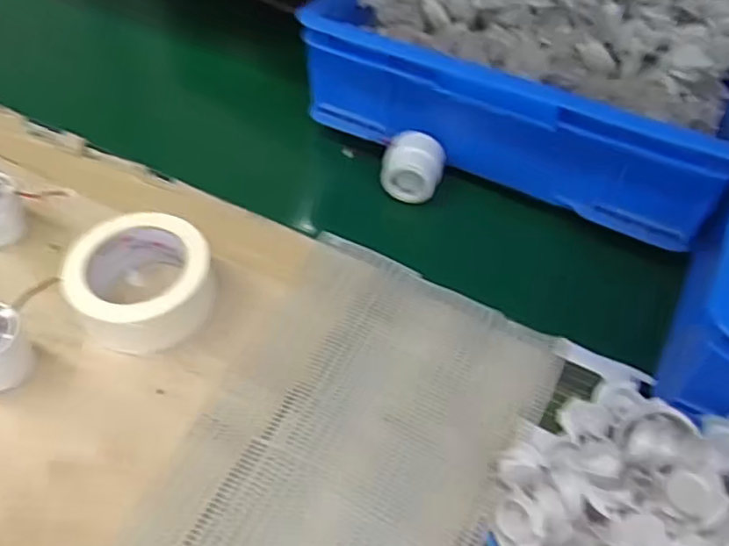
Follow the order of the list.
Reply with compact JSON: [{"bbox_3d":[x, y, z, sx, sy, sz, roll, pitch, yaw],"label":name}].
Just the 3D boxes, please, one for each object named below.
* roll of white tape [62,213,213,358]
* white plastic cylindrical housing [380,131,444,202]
[{"bbox_3d":[-0.179,0.006,0.495,0.105,0.046,0.100,2,51,-2],"label":"roll of white tape"},{"bbox_3d":[0.048,-0.106,0.603,0.057,0.056,0.045,13,52,7],"label":"white plastic cylindrical housing"}]

